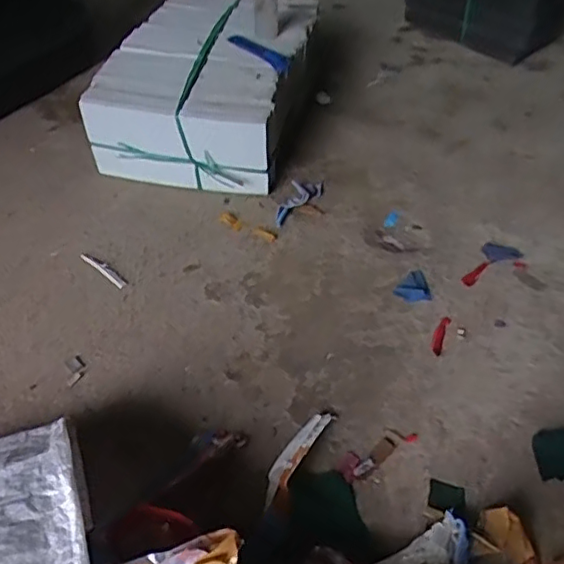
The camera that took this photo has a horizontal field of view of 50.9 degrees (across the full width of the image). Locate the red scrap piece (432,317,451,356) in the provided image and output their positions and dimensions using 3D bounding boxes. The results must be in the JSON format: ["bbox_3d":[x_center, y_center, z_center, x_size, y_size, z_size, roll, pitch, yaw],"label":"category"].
[{"bbox_3d":[0.191,0.064,0.716,0.014,0.004,0.059,17,49,16],"label":"red scrap piece"}]

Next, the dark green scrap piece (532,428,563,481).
[{"bbox_3d":[0.293,0.172,0.610,0.074,0.012,0.047,-13,48,-11],"label":"dark green scrap piece"}]

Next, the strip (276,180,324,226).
[{"bbox_3d":[0.022,-0.120,0.878,0.043,0.014,0.104,19,50,18],"label":"strip"}]

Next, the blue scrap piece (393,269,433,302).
[{"bbox_3d":[0.167,0.005,0.769,0.046,0.006,0.046,-7,47,-6],"label":"blue scrap piece"}]

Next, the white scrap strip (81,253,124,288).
[{"bbox_3d":[-0.238,-0.018,0.791,0.087,0.004,0.014,32,55,28],"label":"white scrap strip"}]

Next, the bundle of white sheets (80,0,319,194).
[{"bbox_3d":[-0.111,-0.326,0.982,0.272,0.146,0.399,9,47,10],"label":"bundle of white sheets"}]

